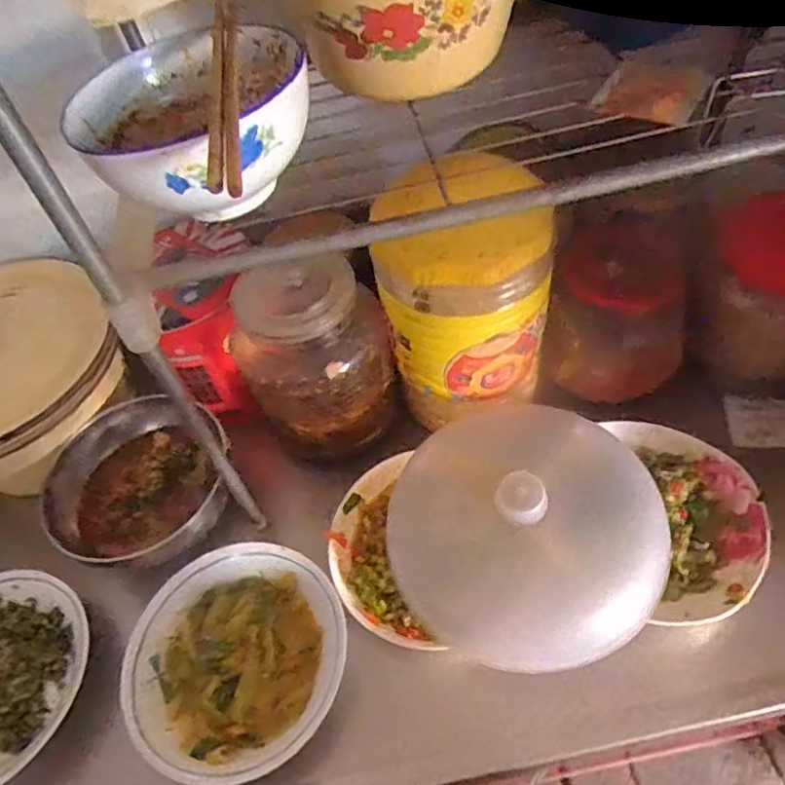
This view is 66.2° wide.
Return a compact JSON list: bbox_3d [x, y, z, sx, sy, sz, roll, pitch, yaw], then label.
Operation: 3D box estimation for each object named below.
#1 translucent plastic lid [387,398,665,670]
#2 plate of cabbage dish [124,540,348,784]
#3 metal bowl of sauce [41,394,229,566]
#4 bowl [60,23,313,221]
[{"bbox_3d":[0.105,0.102,0.489,0.207,0.062,0.218,-2,58,3],"label":"translucent plastic lid"},{"bbox_3d":[-0.126,0.213,0.495,0.176,0.036,0.171,-2,58,3],"label":"plate of cabbage dish"},{"bbox_3d":[-0.238,0.085,0.568,0.173,0.053,0.158,25,63,19],"label":"metal bowl of sauce"},{"bbox_3d":[-0.119,-0.159,0.362,0.123,0.062,0.131,-39,63,-18],"label":"bowl"}]

